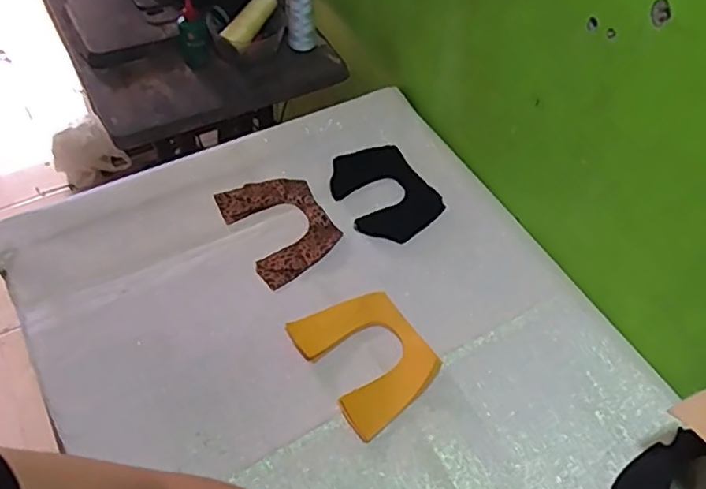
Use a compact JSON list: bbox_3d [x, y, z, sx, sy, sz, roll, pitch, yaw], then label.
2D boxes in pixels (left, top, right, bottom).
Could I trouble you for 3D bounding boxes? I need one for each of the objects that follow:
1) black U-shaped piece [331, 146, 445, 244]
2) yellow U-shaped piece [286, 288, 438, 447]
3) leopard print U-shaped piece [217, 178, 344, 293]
[{"bbox_3d":[0.040,-0.073,0.839,0.117,0.005,0.156,-27,61,-20],"label":"black U-shaped piece"},{"bbox_3d":[0.017,0.122,0.689,0.121,0.008,0.152,-29,62,-21],"label":"yellow U-shaped piece"},{"bbox_3d":[-0.091,-0.026,0.799,0.117,0.010,0.158,-25,61,-20],"label":"leopard print U-shaped piece"}]

